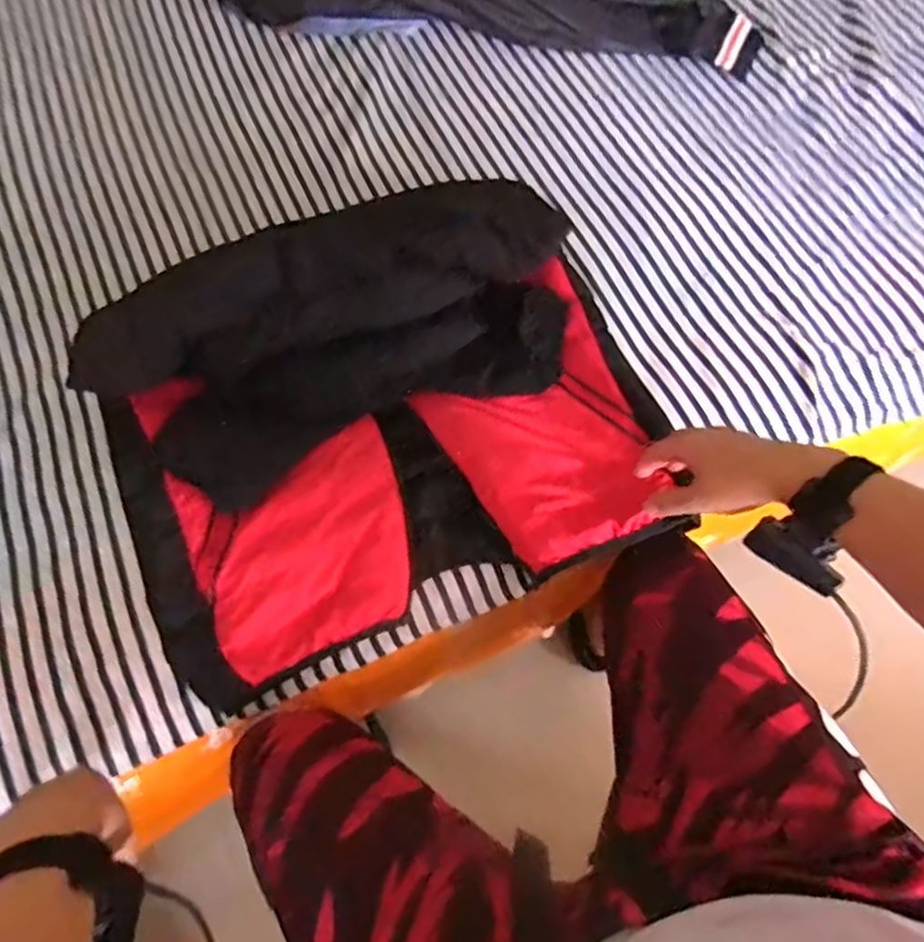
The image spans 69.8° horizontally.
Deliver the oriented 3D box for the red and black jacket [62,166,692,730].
[{"bbox_3d":[-0.071,-0.052,0.632,0.521,0.125,0.375,-19,70,-7],"label":"red and black jacket"}]

